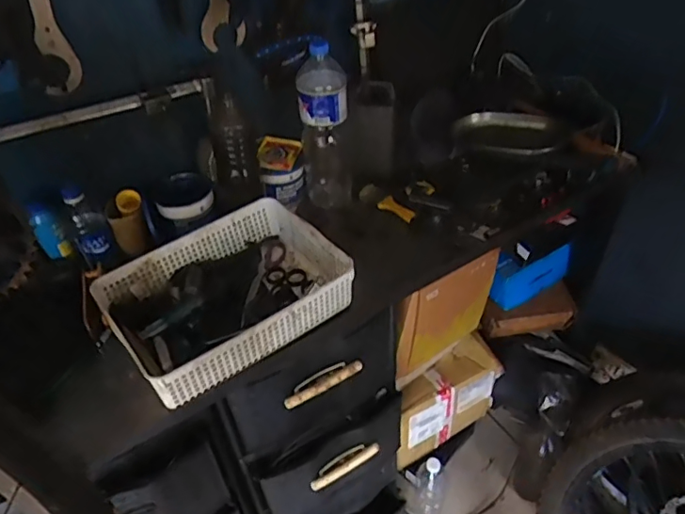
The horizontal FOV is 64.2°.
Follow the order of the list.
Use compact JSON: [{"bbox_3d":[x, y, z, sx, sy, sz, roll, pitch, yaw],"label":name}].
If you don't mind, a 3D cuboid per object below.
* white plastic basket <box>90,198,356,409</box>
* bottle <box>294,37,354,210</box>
[{"bbox_3d":[-0.177,0.056,0.840,0.327,0.086,0.249,-30,48,-26],"label":"white plastic basket"},{"bbox_3d":[-0.030,-0.224,1.006,0.091,0.318,0.094,-3,42,1],"label":"bottle"}]

